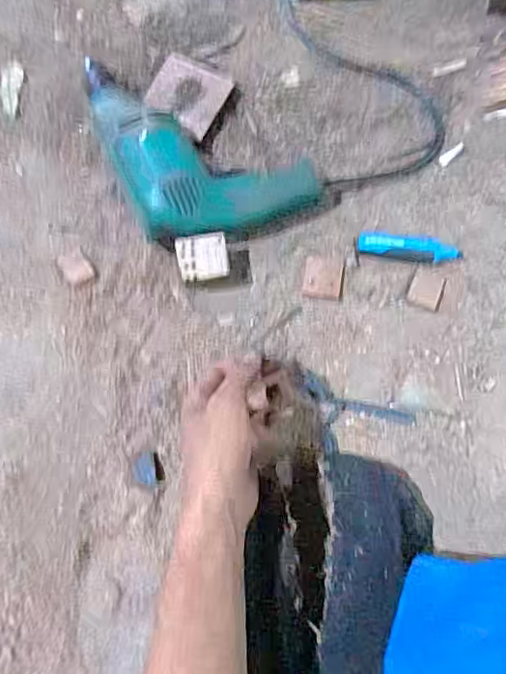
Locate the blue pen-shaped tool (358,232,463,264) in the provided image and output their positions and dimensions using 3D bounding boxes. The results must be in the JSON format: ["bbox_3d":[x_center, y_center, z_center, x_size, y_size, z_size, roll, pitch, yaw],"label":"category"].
[{"bbox_3d":[0.152,-0.087,0.524,0.097,0.014,0.024,10,76,3],"label":"blue pen-shaped tool"}]

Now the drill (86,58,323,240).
[{"bbox_3d":[-0.054,-0.207,0.536,0.181,0.059,0.222,-25,77,-6],"label":"drill"}]

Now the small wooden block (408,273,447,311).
[{"bbox_3d":[0.168,-0.045,0.518,0.030,0.005,0.032,20,77,5],"label":"small wooden block"}]

